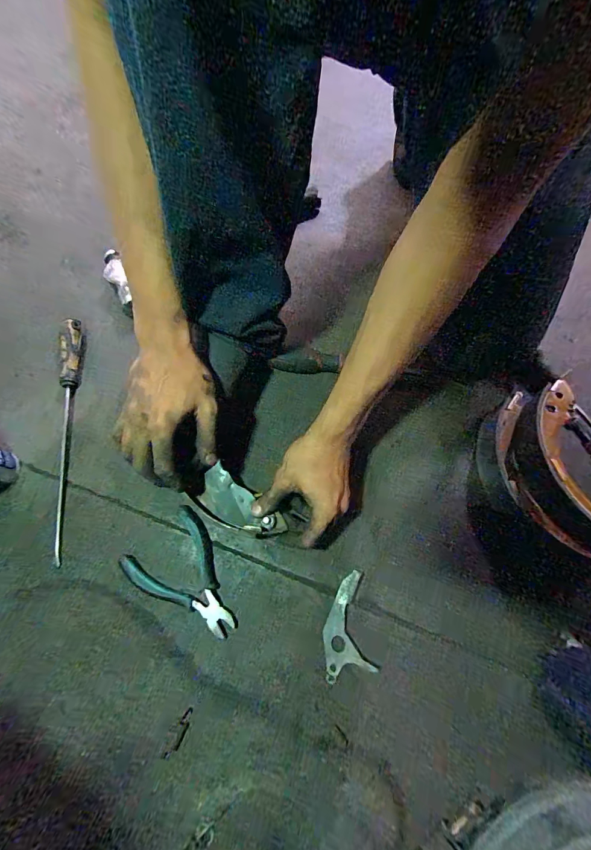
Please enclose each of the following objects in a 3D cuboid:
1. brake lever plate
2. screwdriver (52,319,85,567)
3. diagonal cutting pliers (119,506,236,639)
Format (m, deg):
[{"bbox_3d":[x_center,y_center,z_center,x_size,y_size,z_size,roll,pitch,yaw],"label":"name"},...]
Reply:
[{"bbox_3d":[0.055,0.226,0.406,0.053,0.004,0.103,-12,68,10],"label":"brake lever plate"},{"bbox_3d":[-0.319,0.005,0.480,0.035,0.031,0.338,-5,69,-2],"label":"screwdriver"},{"bbox_3d":[-0.123,0.179,0.420,0.097,0.016,0.144,-42,74,-15],"label":"diagonal cutting pliers"}]

